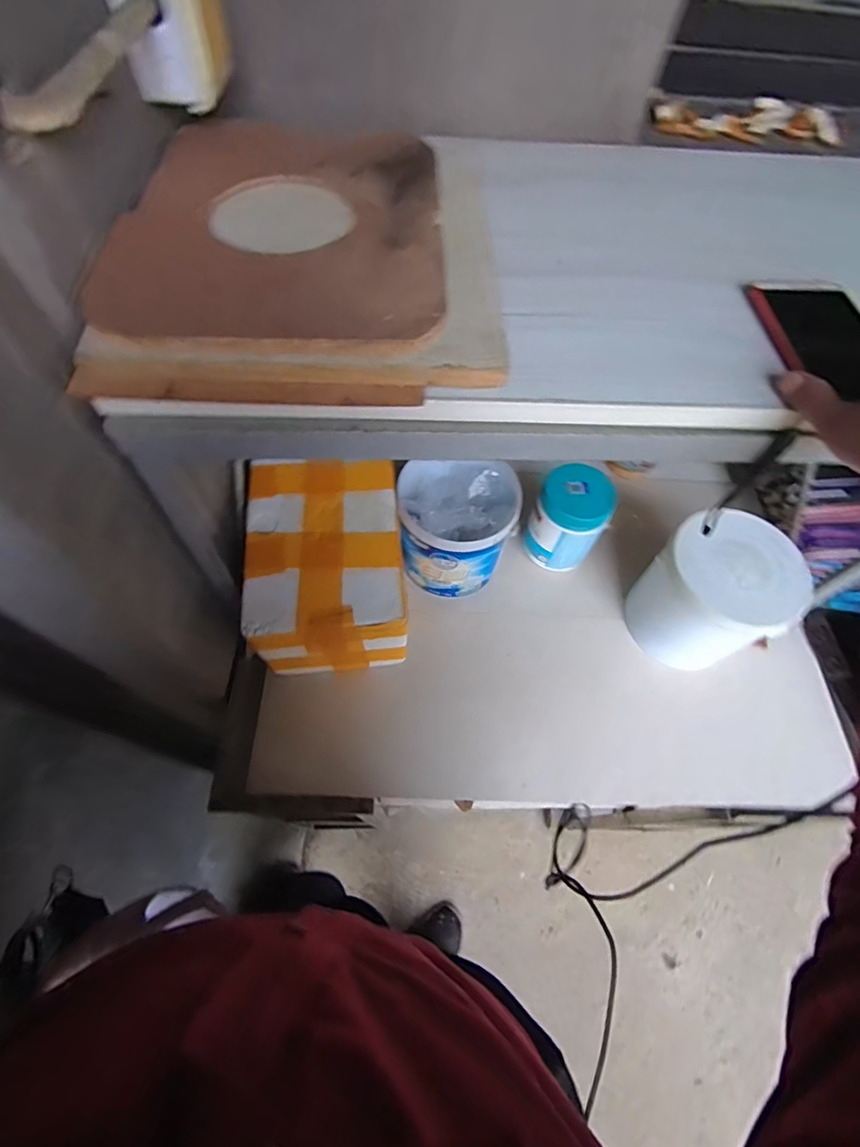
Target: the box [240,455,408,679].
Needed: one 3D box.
[{"bbox_3d":[-0.124,-0.006,0.632,0.173,0.146,0.224,-4,62,-5],"label":"box"}]

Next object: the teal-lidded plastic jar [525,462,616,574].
[{"bbox_3d":[0.191,-0.073,0.693,0.101,0.133,0.083,23,63,10],"label":"teal-lidded plastic jar"}]

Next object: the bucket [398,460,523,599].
[{"bbox_3d":[0.035,-0.065,0.685,0.149,0.137,0.148,1,61,-2],"label":"bucket"}]

